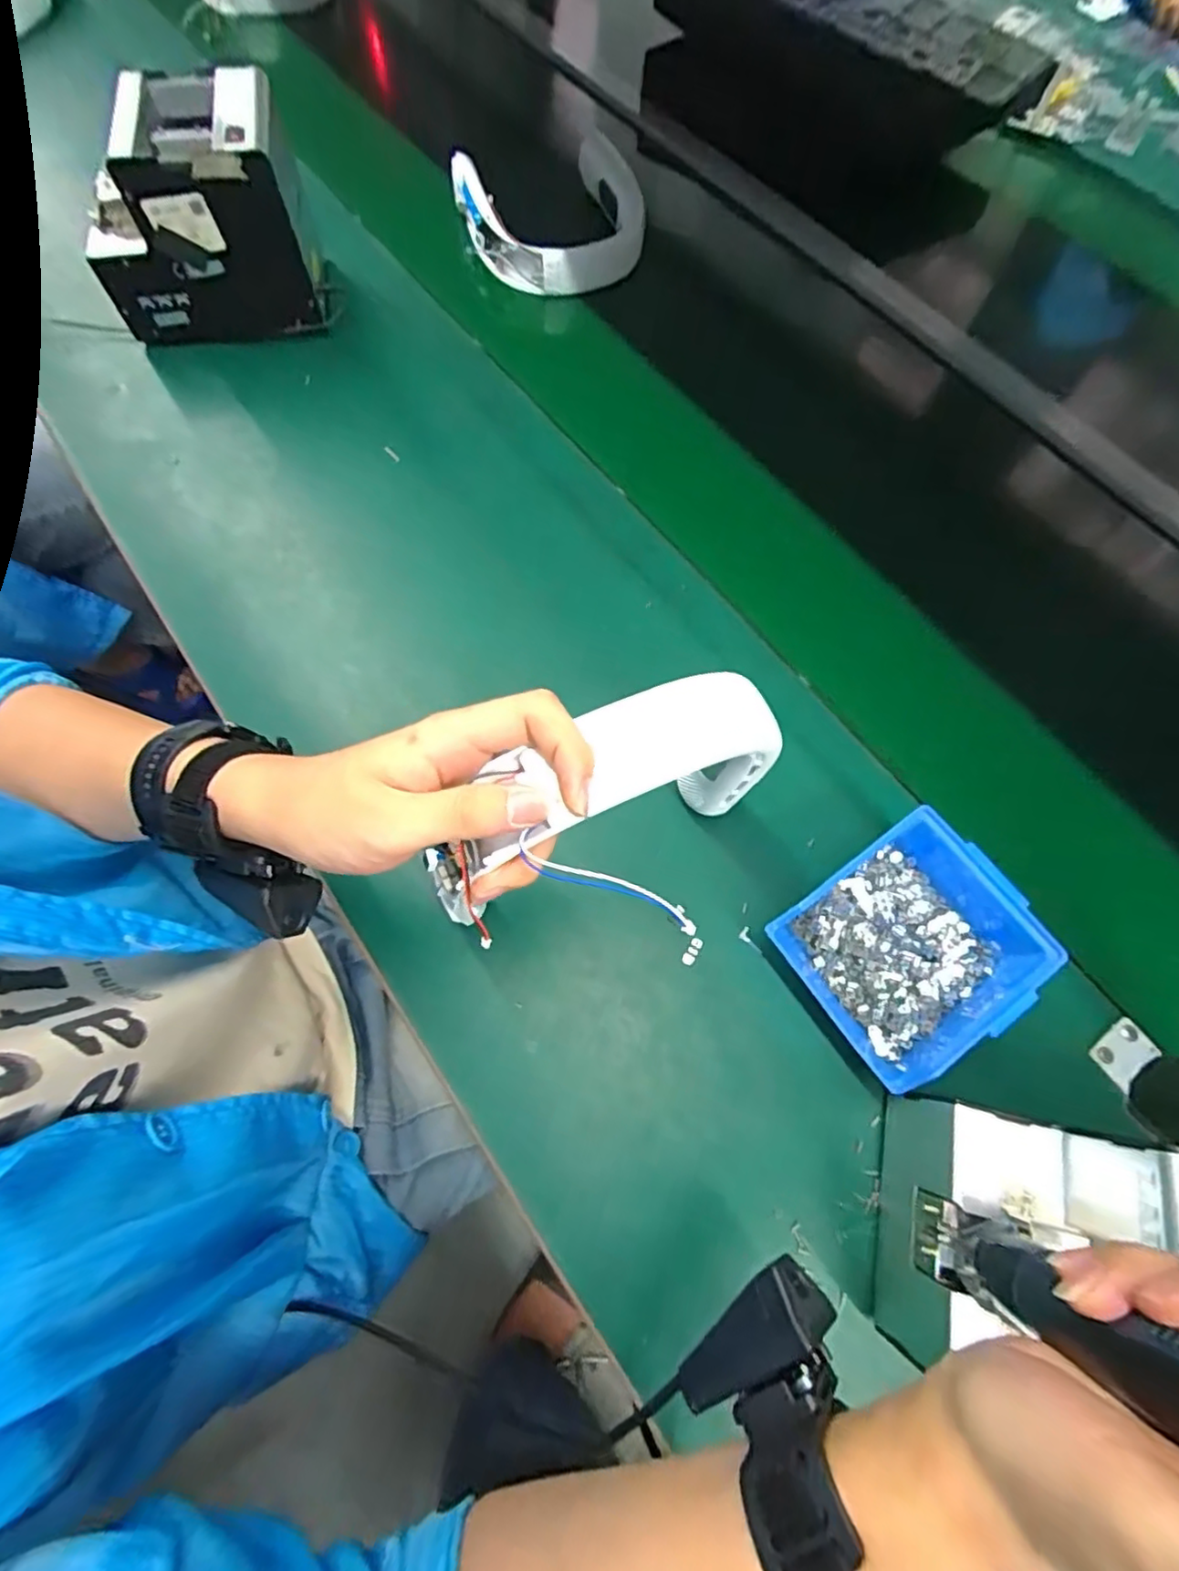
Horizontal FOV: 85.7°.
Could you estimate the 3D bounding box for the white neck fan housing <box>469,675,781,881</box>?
[{"bbox_3d":[0.044,-0.003,0.347,0.121,0.200,0.042,-38,69,20],"label":"white neck fan housing"}]

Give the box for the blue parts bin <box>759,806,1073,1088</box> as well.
[{"bbox_3d":[0.209,0.103,0.406,0.138,0.058,0.131,-32,73,-13],"label":"blue parts bin"}]

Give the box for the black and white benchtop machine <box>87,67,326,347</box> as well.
[{"bbox_3d":[-0.357,-0.515,0.590,0.178,0.160,0.125,-9,69,-5],"label":"black and white benchtop machine"}]

